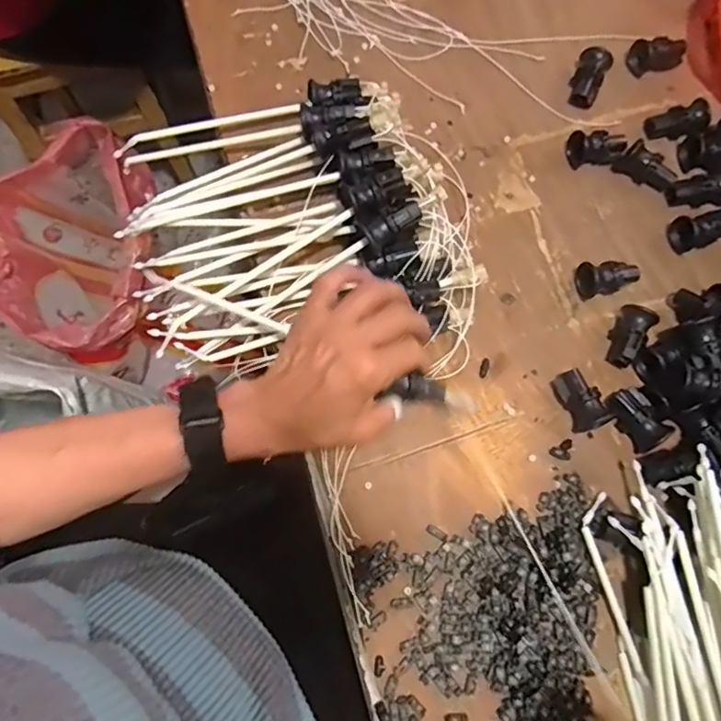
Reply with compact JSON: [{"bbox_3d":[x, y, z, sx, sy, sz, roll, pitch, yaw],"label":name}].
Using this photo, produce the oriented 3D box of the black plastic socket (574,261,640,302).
[{"bbox_3d":[0.205,-0.070,0.463,0.048,0.025,0.027,-14,75,-5],"label":"black plastic socket"}]

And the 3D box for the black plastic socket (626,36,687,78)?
[{"bbox_3d":[0.277,-0.286,0.521,0.047,0.026,0.024,-13,75,-5],"label":"black plastic socket"}]

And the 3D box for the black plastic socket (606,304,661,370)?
[{"bbox_3d":[0.214,-0.020,0.448,0.027,0.025,0.049,33,76,8],"label":"black plastic socket"}]

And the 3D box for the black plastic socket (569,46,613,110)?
[{"bbox_3d":[0.210,-0.260,0.512,0.027,0.025,0.049,22,75,5],"label":"black plastic socket"}]

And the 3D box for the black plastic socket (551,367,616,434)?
[{"bbox_3d":[0.169,0.031,0.430,0.025,0.027,0.048,-27,77,-8],"label":"black plastic socket"}]

